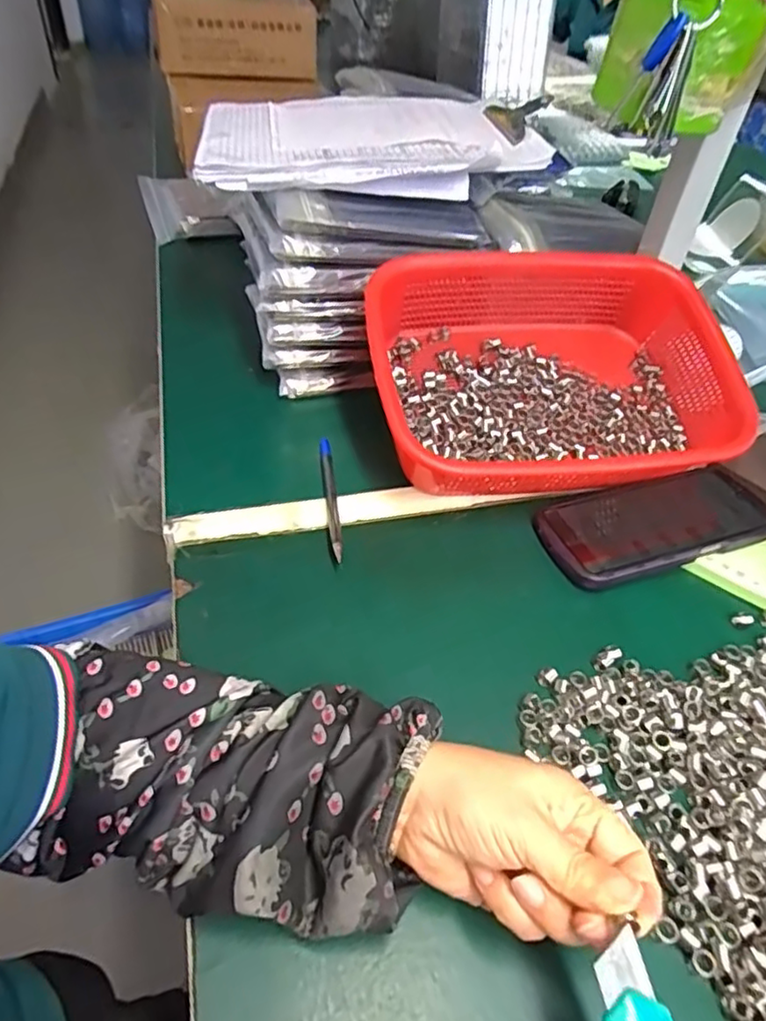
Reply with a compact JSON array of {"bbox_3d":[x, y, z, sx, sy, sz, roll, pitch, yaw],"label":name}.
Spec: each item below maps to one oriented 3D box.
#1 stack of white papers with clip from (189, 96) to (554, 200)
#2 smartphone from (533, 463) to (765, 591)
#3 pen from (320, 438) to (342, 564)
[{"bbox_3d":[-0.011,-0.350,0.593,0.299,0.026,0.228,-3,47,-3],"label":"stack of white papers with clip"},{"bbox_3d":[0.203,0.008,0.472,0.171,0.011,0.079,-16,46,-14],"label":"smartphone"},{"bbox_3d":[-0.039,-0.013,0.481,0.009,0.009,0.134,-4,43,-8],"label":"pen"}]

